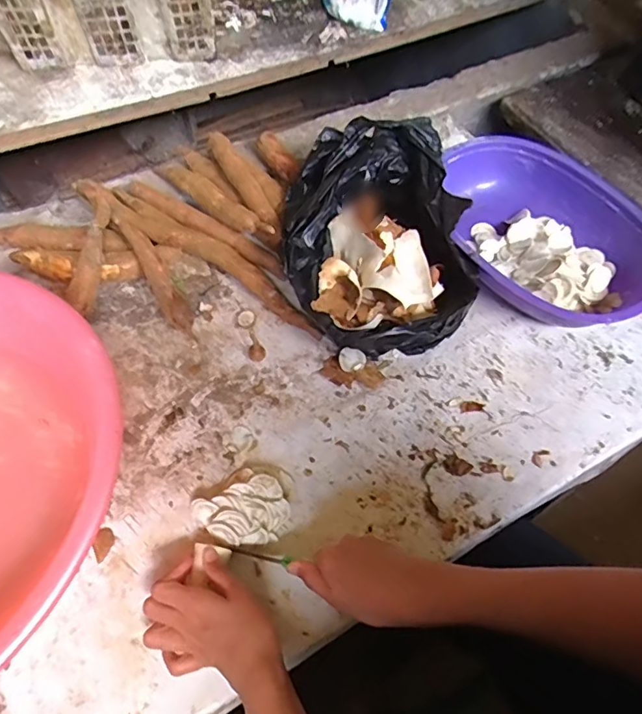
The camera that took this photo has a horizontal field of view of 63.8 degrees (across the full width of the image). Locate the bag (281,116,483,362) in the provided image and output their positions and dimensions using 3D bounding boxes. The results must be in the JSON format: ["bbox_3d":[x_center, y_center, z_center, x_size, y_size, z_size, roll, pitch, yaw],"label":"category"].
[{"bbox_3d":[0.064,-0.139,0.607,0.211,0.099,0.280,-5,62,-3],"label":"bag"}]

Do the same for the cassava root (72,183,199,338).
[{"bbox_3d":[-0.232,-0.138,0.639,0.033,0.052,0.273,-34,66,-16],"label":"cassava root"}]

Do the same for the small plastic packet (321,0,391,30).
[{"bbox_3d":[0.057,-0.598,0.872,0.122,0.070,0.038,16,60,7],"label":"small plastic packet"}]

